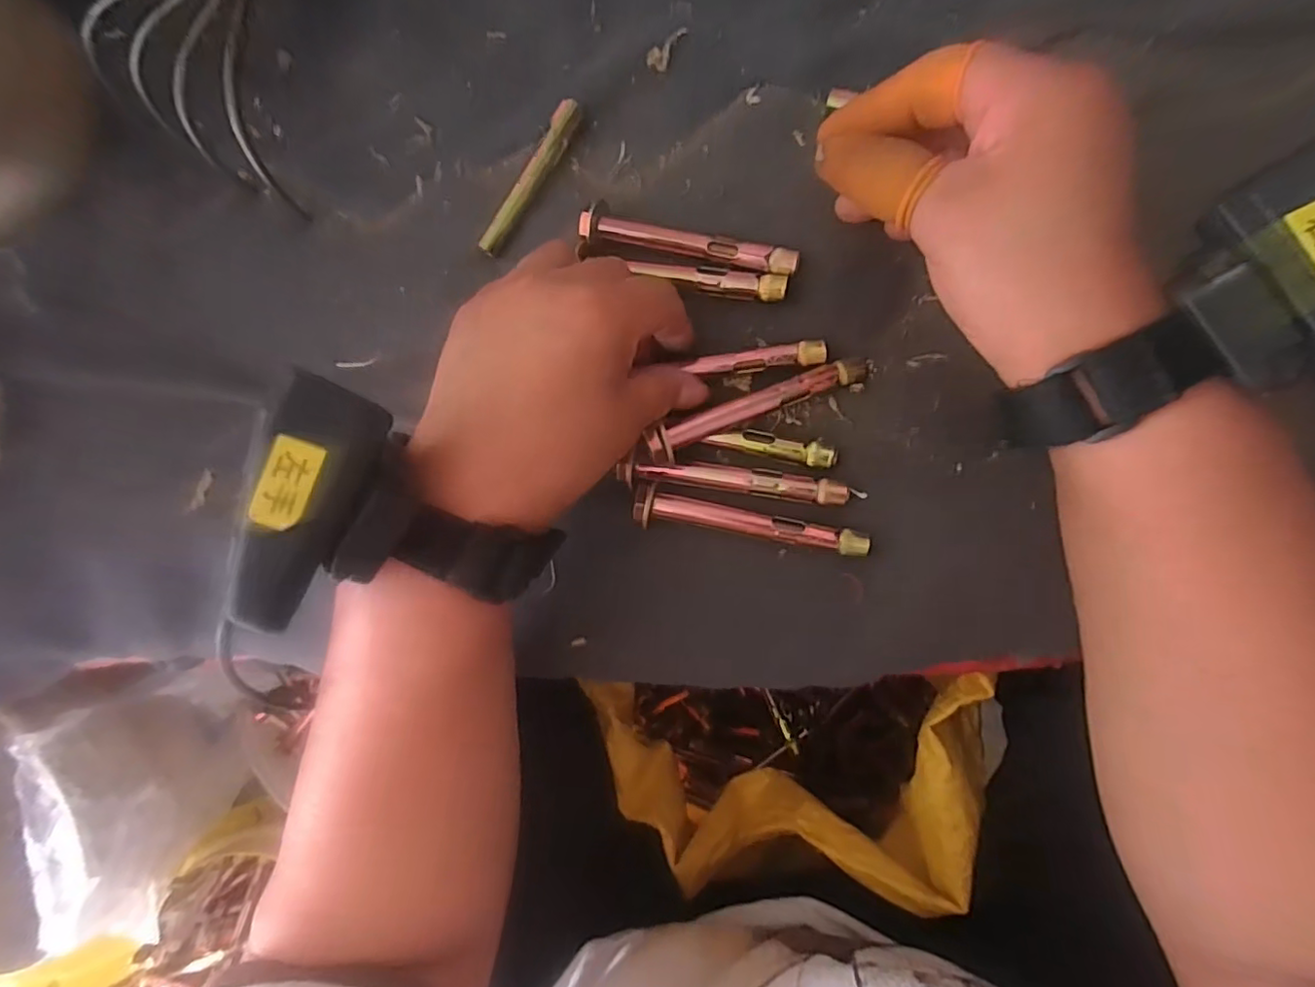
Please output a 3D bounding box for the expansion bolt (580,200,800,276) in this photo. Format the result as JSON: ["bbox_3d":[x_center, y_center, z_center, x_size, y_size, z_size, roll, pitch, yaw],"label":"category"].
[{"bbox_3d":[0.015,-0.117,0.273,0.101,0.016,0.015,15,92,8],"label":"expansion bolt"}]

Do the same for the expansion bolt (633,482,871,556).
[{"bbox_3d":[0.041,0.012,0.261,0.103,0.015,0.018,7,91,8],"label":"expansion bolt"}]

